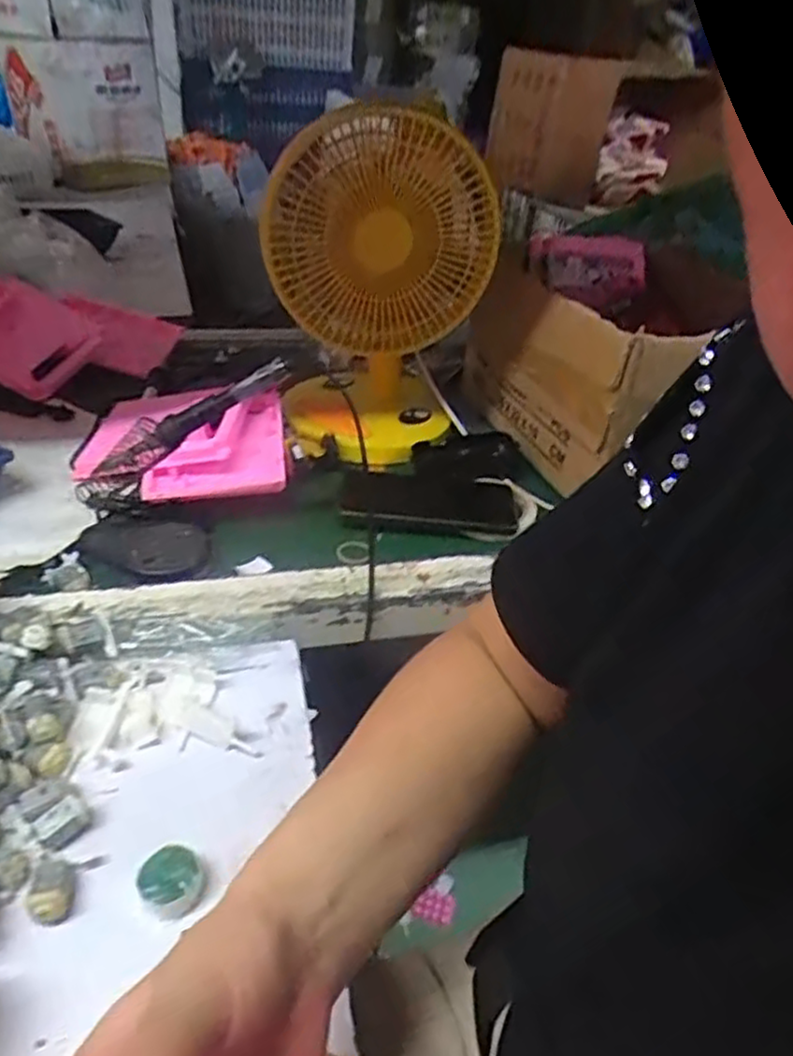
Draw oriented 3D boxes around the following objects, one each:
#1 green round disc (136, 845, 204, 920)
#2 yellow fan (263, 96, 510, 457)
[{"bbox_3d":[-0.122,0.189,0.393,0.032,0.018,0.033,4,35,-3],"label":"green round disc"},{"bbox_3d":[-0.011,-0.238,0.744,0.205,0.296,0.211,8,35,4],"label":"yellow fan"}]

